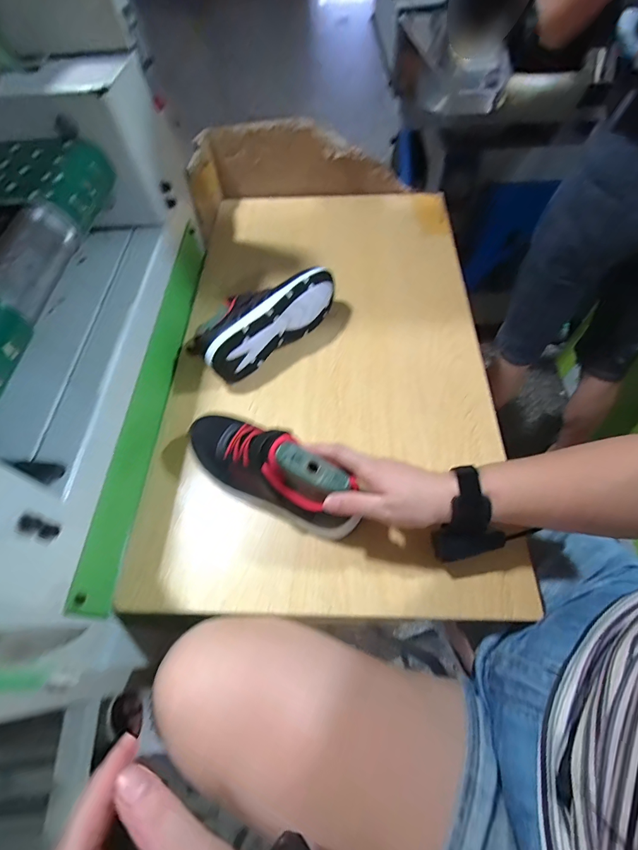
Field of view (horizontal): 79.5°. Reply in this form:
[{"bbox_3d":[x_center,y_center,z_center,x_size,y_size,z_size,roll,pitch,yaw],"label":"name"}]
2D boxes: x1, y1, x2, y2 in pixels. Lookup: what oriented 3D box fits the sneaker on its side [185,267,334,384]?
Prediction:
[{"bbox_3d":[-0.088,-0.177,0.583,0.228,0.082,0.106,-40,66,-19],"label":"sneaker on its side"}]

